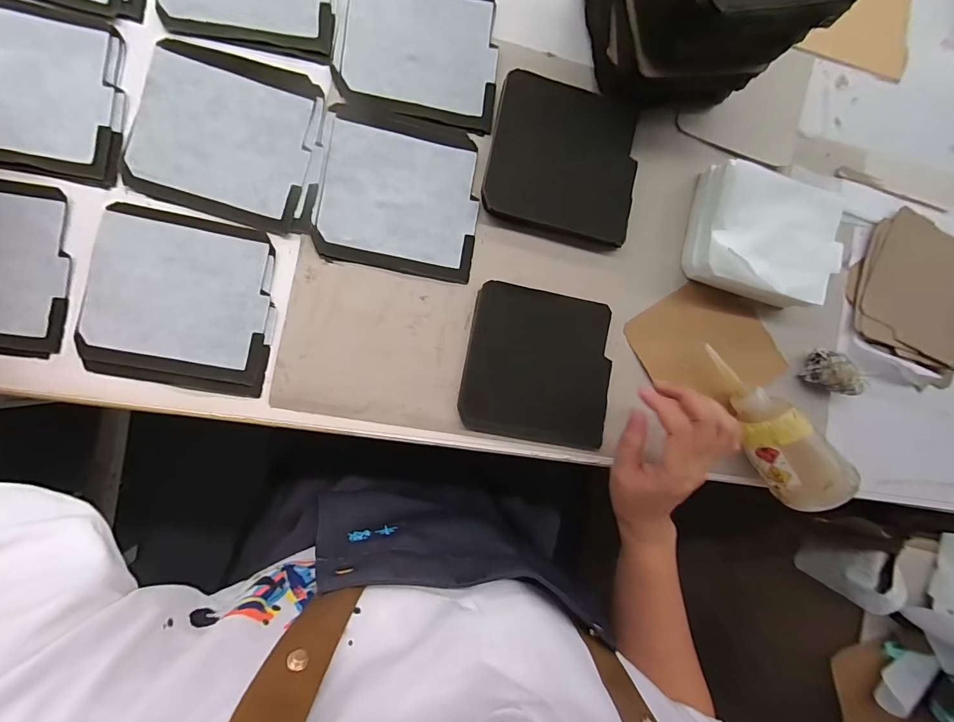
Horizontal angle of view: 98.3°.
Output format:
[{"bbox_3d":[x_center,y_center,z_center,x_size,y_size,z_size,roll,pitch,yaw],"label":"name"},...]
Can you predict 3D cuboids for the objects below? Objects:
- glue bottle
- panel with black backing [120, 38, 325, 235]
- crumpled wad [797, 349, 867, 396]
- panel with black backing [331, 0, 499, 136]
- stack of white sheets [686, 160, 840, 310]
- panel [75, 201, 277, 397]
[{"bbox_3d":[0.274,0.058,0.389,0.057,0.043,0.170,-32,80,-7],"label":"glue bottle"},{"bbox_3d":[-0.204,-0.187,0.344,0.145,0.007,0.132,12,88,-9],"label":"panel with black backing"},{"bbox_3d":[0.356,0.011,0.411,0.044,0.035,0.032,24,86,-9],"label":"crumpled wad"},{"bbox_3d":[-0.048,-0.284,0.365,0.137,0.004,0.135,8,89,-9],"label":"panel with black backing"},{"bbox_3d":[0.272,-0.110,0.389,0.133,0.049,0.115,13,88,-9],"label":"stack of white sheets"},{"bbox_3d":[-0.238,-0.049,0.334,0.139,0.006,0.135,10,89,-9],"label":"panel"}]

